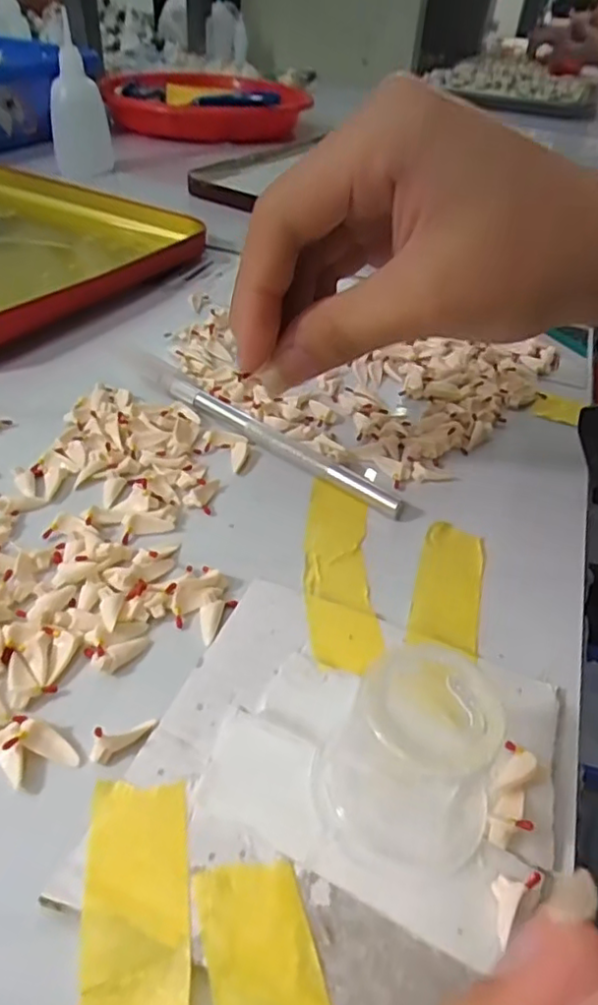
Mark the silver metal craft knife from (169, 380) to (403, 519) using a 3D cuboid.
[{"bbox_3d":[-0.009,-0.023,0.239,0.111,0.006,0.008,29,46,25],"label":"silver metal craft knife"}]

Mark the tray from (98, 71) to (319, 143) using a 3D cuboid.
[{"bbox_3d":[-0.082,-0.415,0.657,0.175,0.038,0.180,15,41,9],"label":"tray"}]

